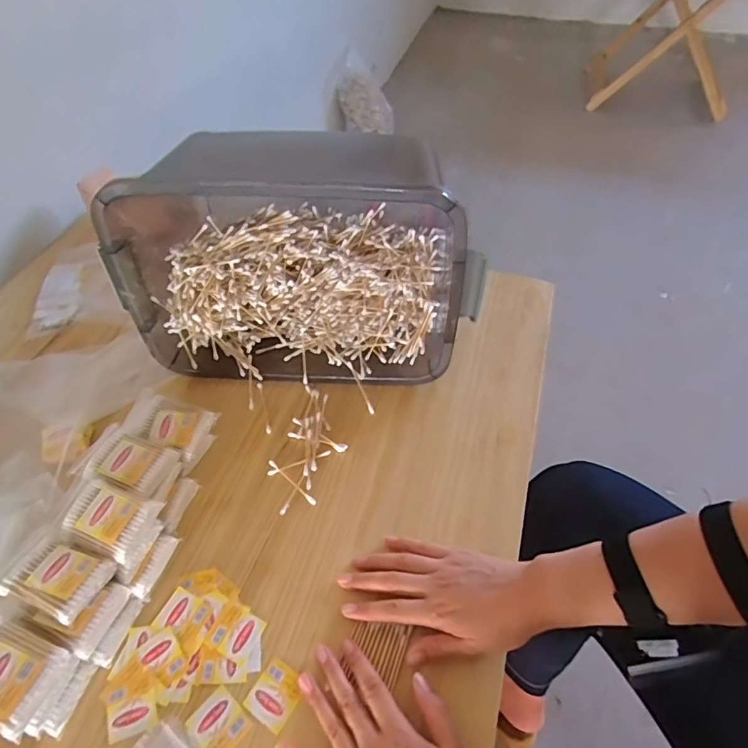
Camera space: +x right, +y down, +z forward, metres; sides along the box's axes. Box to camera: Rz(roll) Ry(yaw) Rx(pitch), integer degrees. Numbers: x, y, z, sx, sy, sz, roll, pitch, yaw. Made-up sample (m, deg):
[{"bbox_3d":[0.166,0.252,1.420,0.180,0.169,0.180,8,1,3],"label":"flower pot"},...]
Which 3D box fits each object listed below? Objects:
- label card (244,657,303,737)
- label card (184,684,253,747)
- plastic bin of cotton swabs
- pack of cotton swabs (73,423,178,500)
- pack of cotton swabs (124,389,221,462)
[{"bbox_3d":[-0.084,0.274,0.431,0.040,0.004,0.043,25,57,22],"label":"label card"},{"bbox_3d":[-0.128,0.290,0.418,0.043,0.004,0.038,34,59,22],"label":"label card"},{"bbox_3d":[-0.095,-0.145,0.604,0.419,0.236,0.214,3,52,0],"label":"plastic bin of cotton swabs"},{"bbox_3d":[-0.247,0.084,0.501,0.090,0.014,0.057,15,53,12],"label":"pack of cotton swabs"},{"bbox_3d":[-0.223,0.055,0.543,0.087,0.026,0.065,17,43,3],"label":"pack of cotton swabs"}]

